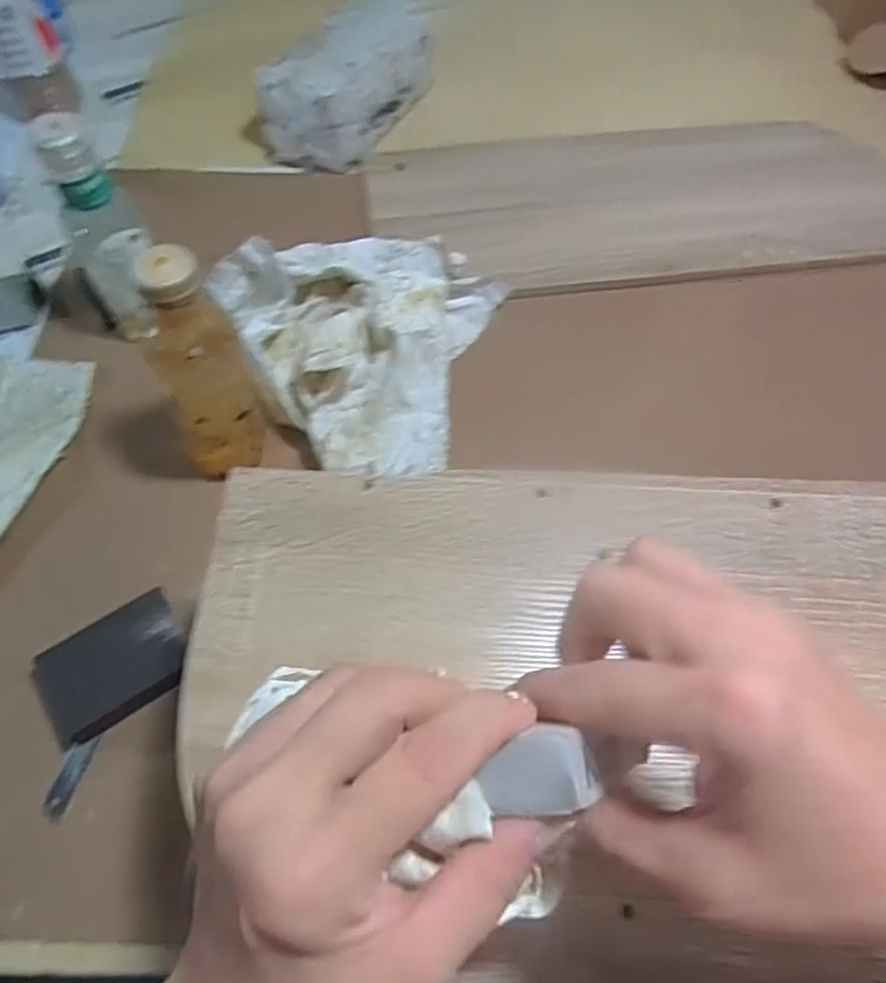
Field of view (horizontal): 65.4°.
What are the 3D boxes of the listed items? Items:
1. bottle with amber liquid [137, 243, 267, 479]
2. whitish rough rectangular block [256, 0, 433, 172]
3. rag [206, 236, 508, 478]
[{"bbox_3d":[-0.180,-0.091,0.512,0.071,0.195,0.064,-23,64,-12],"label":"bottle with amber liquid"},{"bbox_3d":[-0.108,-0.474,0.791,0.104,0.095,0.212,25,65,13],"label":"whitish rough rectangular block"},{"bbox_3d":[-0.074,-0.122,0.607,0.236,0.088,0.231,4,62,2],"label":"rag"}]

